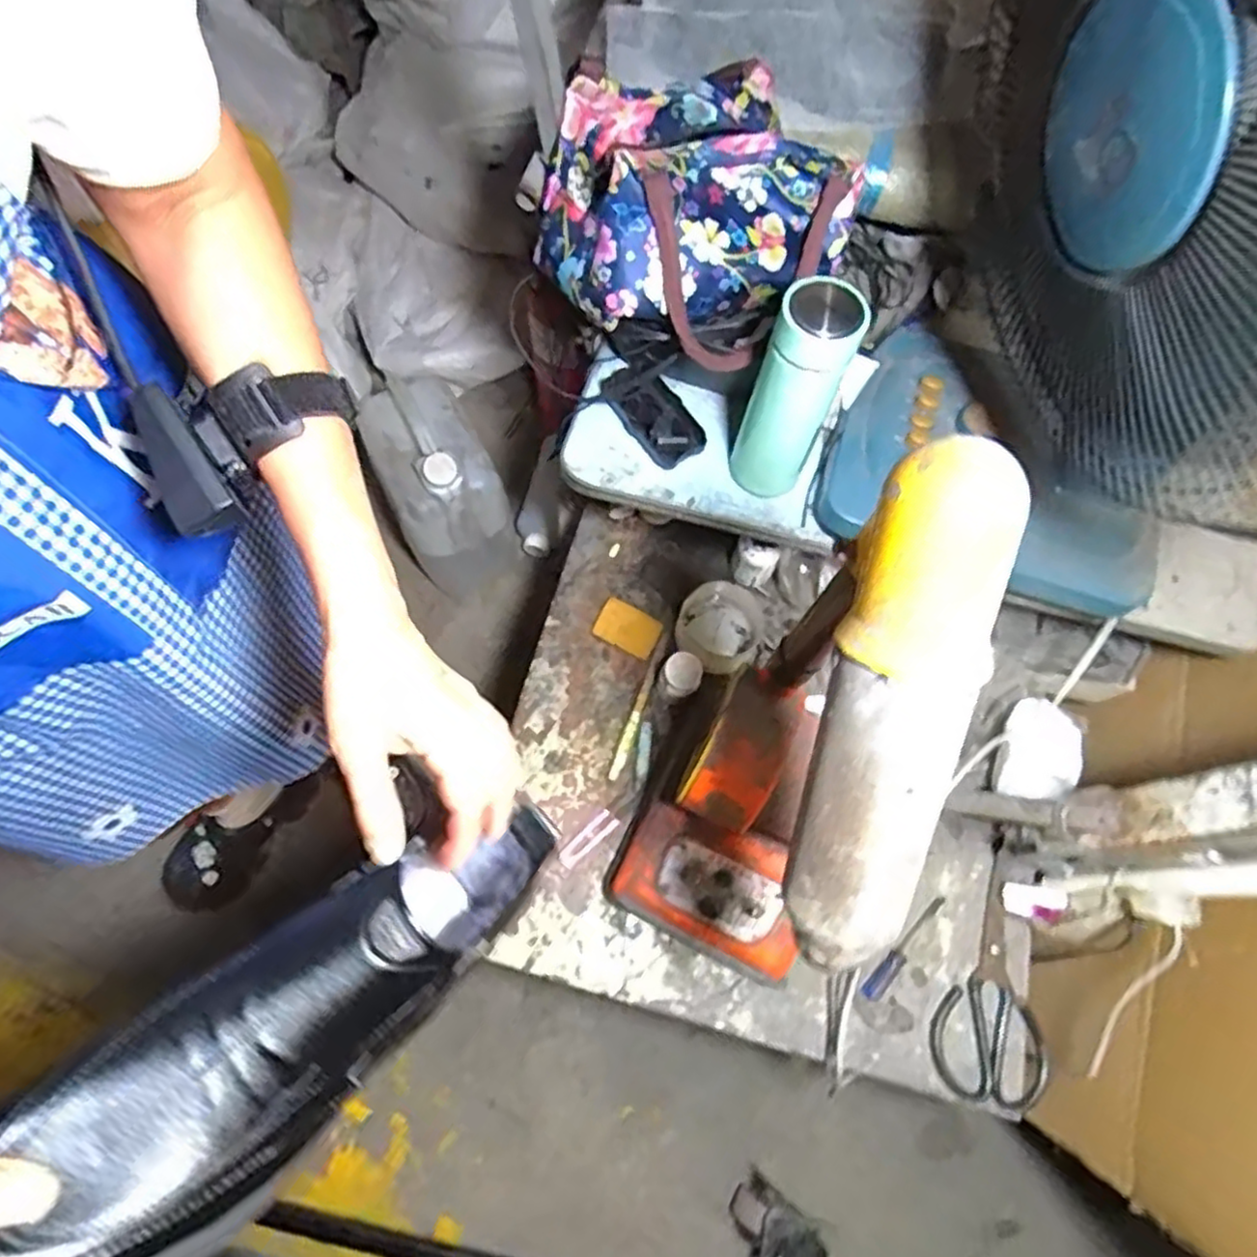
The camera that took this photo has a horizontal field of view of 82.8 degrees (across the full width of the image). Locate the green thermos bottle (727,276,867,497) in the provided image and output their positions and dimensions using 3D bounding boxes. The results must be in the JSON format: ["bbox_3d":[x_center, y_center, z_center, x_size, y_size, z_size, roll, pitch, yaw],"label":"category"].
[{"bbox_3d":[0.130,-0.184,0.584,0.066,0.196,0.066,20,69,5],"label":"green thermos bottle"}]

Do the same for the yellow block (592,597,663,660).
[{"bbox_3d":[-0.001,-0.001,0.809,0.072,0.012,0.049,30,71,9],"label":"yellow block"}]

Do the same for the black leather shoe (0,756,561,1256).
[{"bbox_3d":[-0.165,0.191,0.351,0.096,0.132,0.287,43,45,13],"label":"black leather shoe"}]

